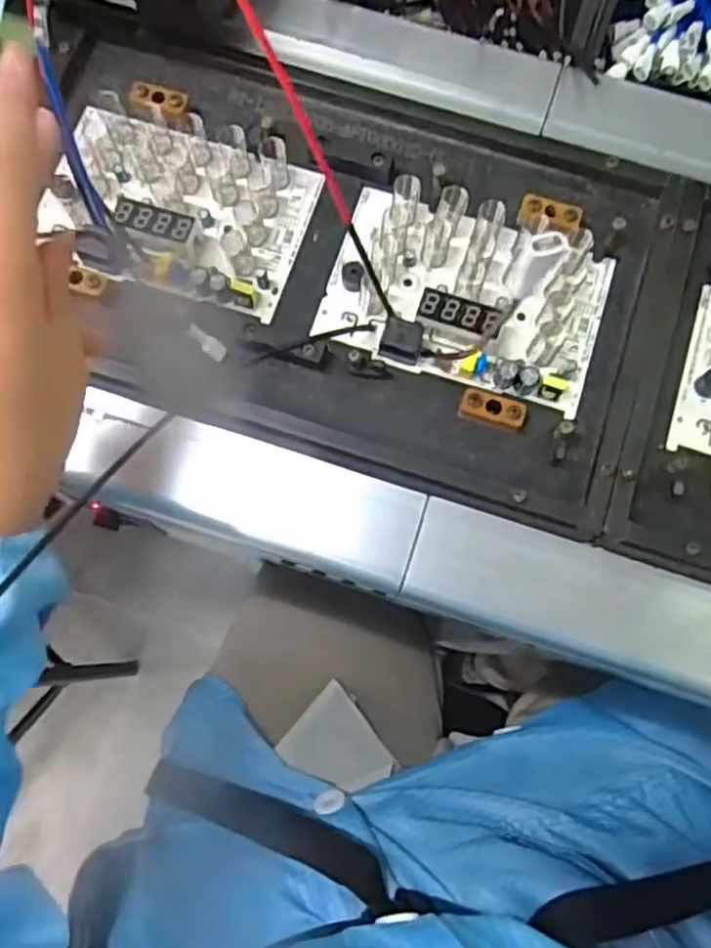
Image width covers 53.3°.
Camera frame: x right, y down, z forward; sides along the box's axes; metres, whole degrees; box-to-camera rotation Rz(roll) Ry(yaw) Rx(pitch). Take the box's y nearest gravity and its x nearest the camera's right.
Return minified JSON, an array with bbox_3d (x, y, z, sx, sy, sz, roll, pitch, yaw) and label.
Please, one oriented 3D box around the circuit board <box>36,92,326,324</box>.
[{"bbox_3d":[-0.089,-0.138,0.359,0.125,0.019,0.091,15,76,6],"label":"circuit board"}]

